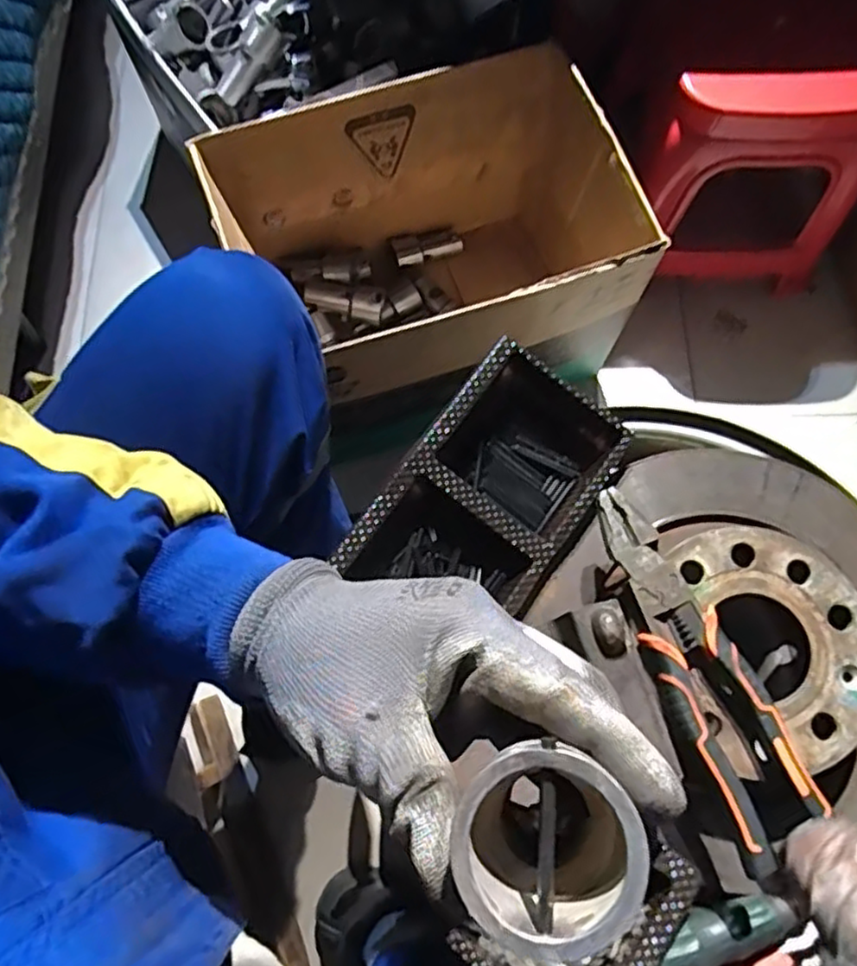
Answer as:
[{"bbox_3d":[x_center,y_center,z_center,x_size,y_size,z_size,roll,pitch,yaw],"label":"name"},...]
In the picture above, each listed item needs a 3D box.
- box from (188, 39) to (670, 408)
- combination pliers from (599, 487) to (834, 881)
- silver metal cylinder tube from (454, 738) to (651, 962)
[{"bbox_3d":[-0.002,-0.230,0.747,0.387,0.248,0.263,-15,73,-4],"label":"box"},{"bbox_3d":[0.156,0.102,0.403,0.053,0.023,0.212,-19,73,-6],"label":"combination pliers"},{"bbox_3d":[0.030,0.098,0.189,0.046,0.035,0.047,0,72,0],"label":"silver metal cylinder tube"}]

